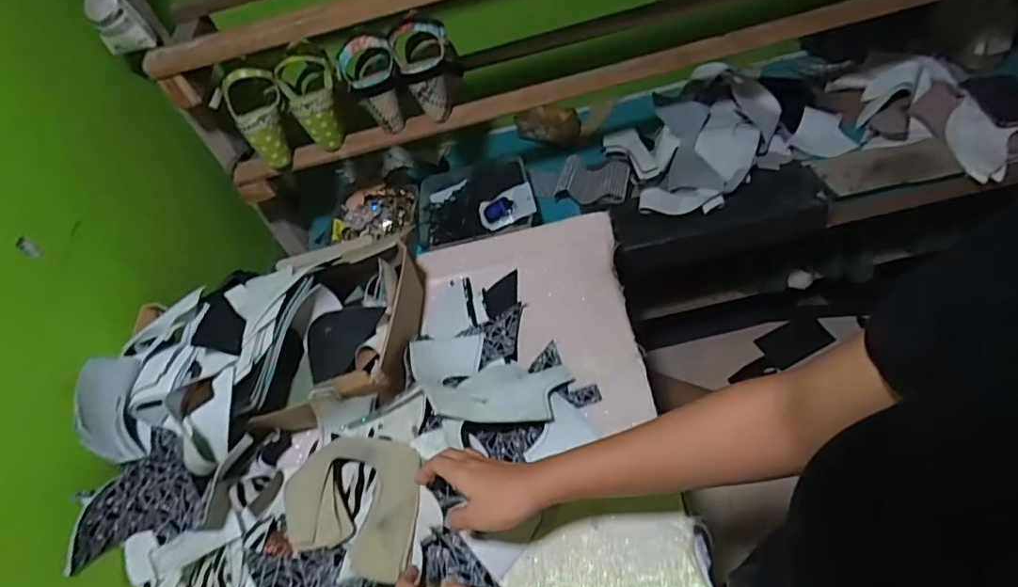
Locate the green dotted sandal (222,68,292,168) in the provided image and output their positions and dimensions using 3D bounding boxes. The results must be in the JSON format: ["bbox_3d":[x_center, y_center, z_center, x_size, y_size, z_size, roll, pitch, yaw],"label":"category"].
[{"bbox_3d":[-0.367,-0.252,0.848,0.075,0.138,0.059,-13,23,-5],"label":"green dotted sandal"}]

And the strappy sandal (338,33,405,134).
[{"bbox_3d":[-0.195,-0.303,0.841,0.079,0.131,0.065,-20,49,-2],"label":"strappy sandal"}]

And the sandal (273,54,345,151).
[{"bbox_3d":[-0.283,-0.282,0.853,0.079,0.126,0.073,-24,49,-6],"label":"sandal"}]

